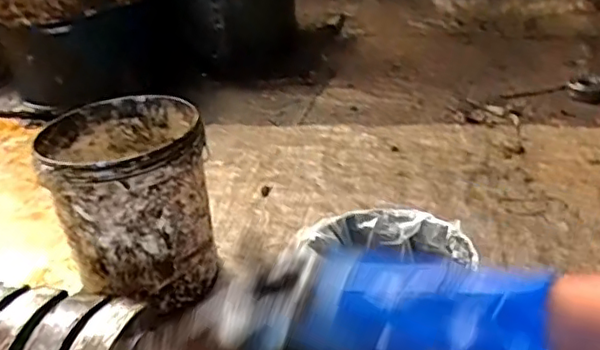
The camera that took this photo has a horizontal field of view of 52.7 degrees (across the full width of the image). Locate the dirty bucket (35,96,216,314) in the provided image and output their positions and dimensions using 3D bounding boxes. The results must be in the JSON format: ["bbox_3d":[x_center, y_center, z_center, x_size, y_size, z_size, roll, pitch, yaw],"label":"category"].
[{"bbox_3d":[-0.325,0.055,1.209,0.292,0.323,0.306,-14,33,-14],"label":"dirty bucket"}]

